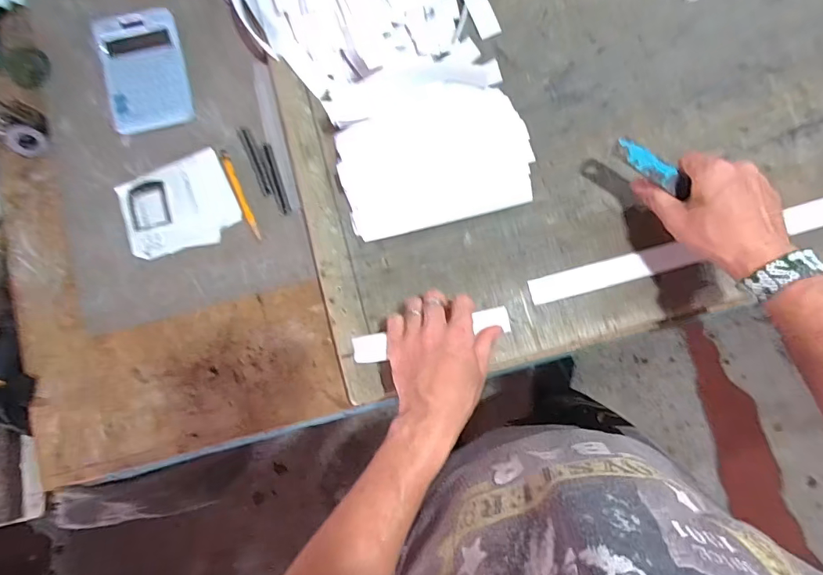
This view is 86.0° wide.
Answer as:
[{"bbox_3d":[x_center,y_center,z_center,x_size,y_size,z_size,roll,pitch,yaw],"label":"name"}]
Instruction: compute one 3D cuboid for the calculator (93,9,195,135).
[{"bbox_3d":[-0.326,-0.262,0.536,0.099,0.027,0.135,-11,84,3],"label":"calculator"}]

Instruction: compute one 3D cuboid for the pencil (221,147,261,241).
[{"bbox_3d":[-0.205,-0.111,0.527,0.011,0.004,0.117,-23,84,2],"label":"pencil"}]

